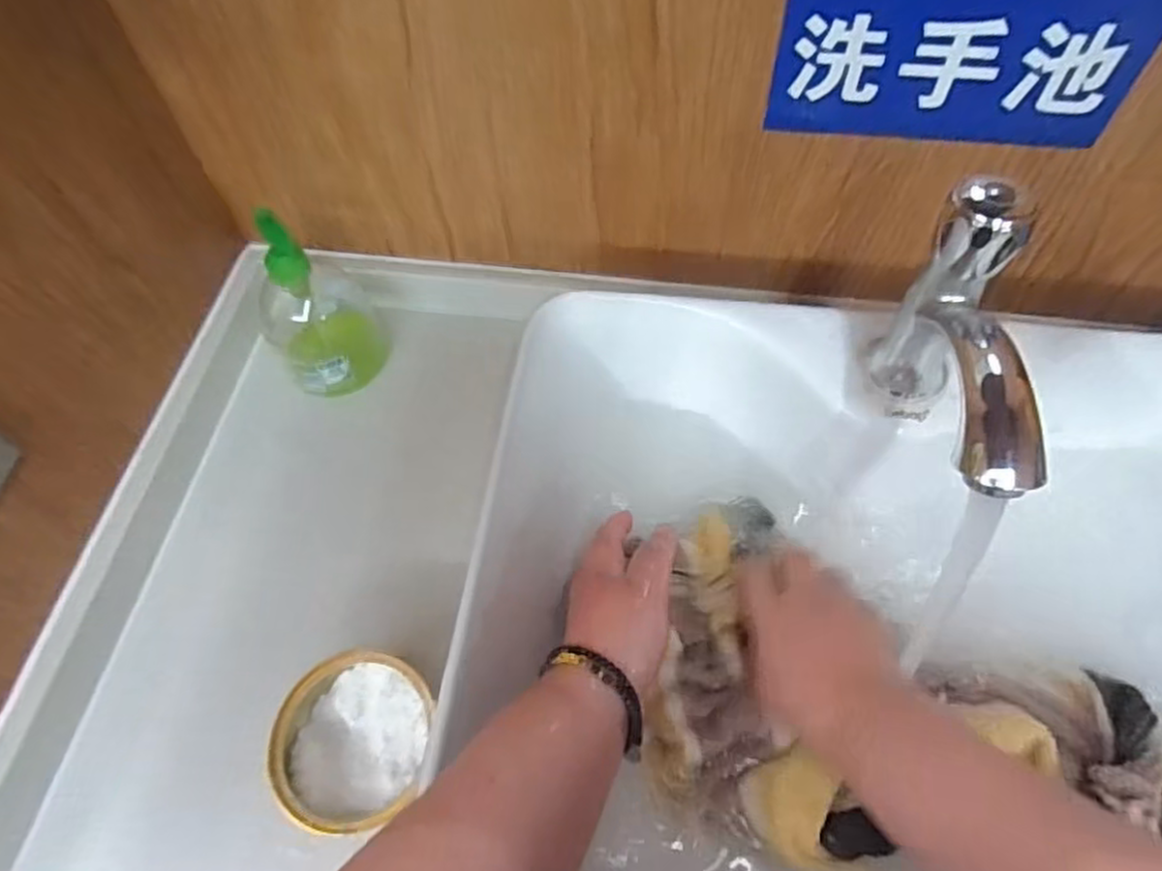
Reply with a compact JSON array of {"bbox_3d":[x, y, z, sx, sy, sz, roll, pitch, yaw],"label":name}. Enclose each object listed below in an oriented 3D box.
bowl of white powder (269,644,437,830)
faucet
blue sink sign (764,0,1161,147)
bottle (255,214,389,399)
[{"bbox_3d":[-0.137,0.188,0.443,0.086,0.043,0.099,7,61,6],"label":"bowl of white powder"},{"bbox_3d":[0.182,-0.025,0.349,0.030,0.132,0.136,4,60,4],"label":"faucet"},{"bbox_3d":[0.214,-0.214,0.413,0.193,0.096,0.006,7,61,6],"label":"blue sink sign"},{"bbox_3d":[-0.214,-0.108,0.566,0.084,0.154,0.091,-26,63,-13],"label":"bottle"}]

